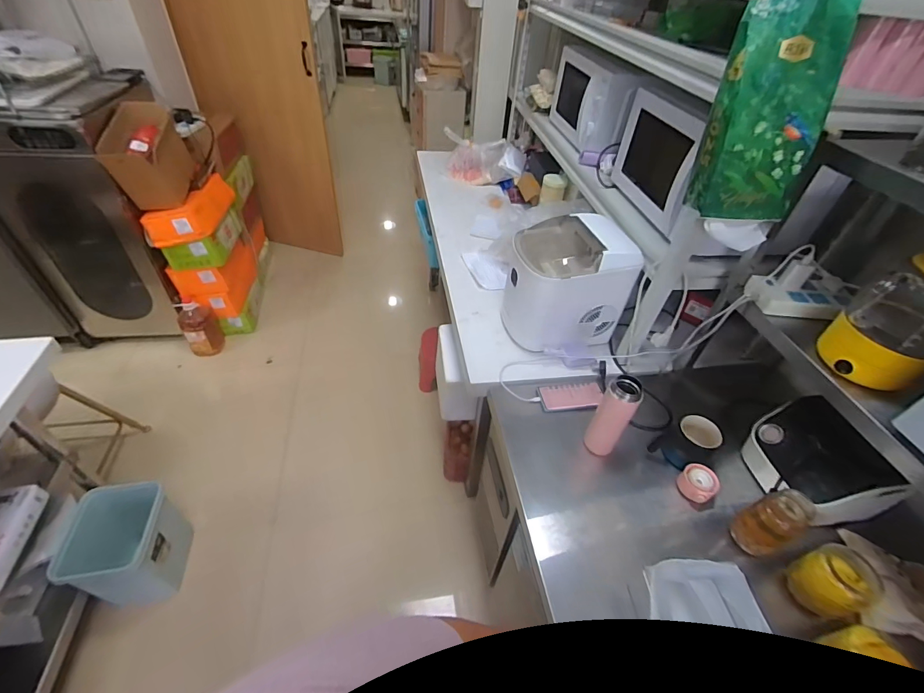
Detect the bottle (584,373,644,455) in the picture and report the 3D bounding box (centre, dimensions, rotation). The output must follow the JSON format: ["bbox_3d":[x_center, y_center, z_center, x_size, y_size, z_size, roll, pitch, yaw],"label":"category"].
[{"bbox_3d":[0.305,0.145,0.838,0.065,0.190,0.059,22,46,16],"label":"bottle"}]

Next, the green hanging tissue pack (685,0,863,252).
[{"bbox_3d":[0.481,-0.389,0.637,0.153,0.457,0.089,4,22,-3],"label":"green hanging tissue pack"}]

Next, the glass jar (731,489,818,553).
[{"bbox_3d":[0.538,0.302,0.711,0.072,0.130,0.066,3,44,-3],"label":"glass jar"}]

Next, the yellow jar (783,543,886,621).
[{"bbox_3d":[0.602,0.379,0.664,0.085,0.094,0.086,3,44,-3],"label":"yellow jar"}]

